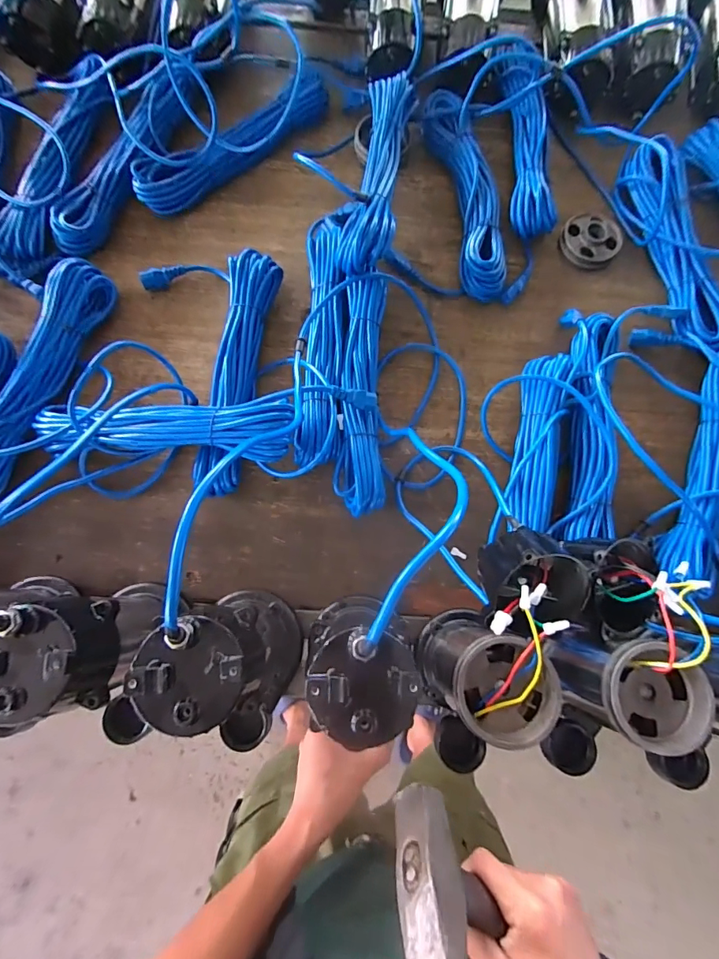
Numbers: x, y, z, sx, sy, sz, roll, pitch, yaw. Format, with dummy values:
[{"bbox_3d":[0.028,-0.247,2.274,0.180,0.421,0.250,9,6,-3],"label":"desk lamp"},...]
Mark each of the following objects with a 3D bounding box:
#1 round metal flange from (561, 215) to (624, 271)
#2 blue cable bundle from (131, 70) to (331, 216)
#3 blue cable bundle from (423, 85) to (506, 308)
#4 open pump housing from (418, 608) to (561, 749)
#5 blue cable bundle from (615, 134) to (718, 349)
[{"bbox_3d":[0.359,-0.374,0.680,0.090,0.026,0.086,0,78,-1],"label":"round metal flange"},{"bbox_3d":[-0.195,-0.532,0.688,0.351,0.047,0.090,-36,81,-9],"label":"blue cable bundle"},{"bbox_3d":[0.165,-0.440,0.674,0.080,0.048,0.349,-11,78,-4],"label":"blue cable bundle"},{"bbox_3d":[0.122,0.193,0.447,0.092,0.156,0.093,13,78,1],"label":"open pump housing"},{"bbox_3d":[0.475,-0.348,0.663,0.083,0.057,0.337,-8,78,-3],"label":"blue cable bundle"}]

